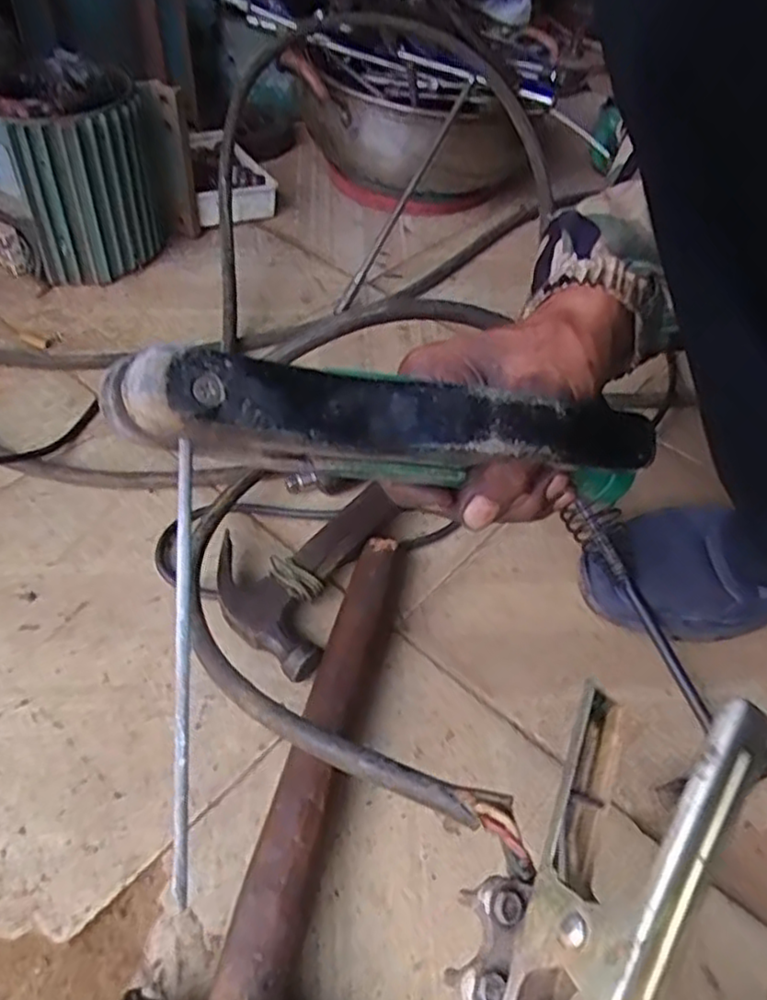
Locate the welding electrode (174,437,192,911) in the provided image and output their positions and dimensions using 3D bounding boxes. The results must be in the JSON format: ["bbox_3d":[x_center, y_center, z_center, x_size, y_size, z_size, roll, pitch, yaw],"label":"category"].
[{"bbox_3d":[-0.062,0.053,0.223,0.004,0.004,0.141,0,89,-4],"label":"welding electrode"}]

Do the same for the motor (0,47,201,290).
[{"bbox_3d":[-0.305,-0.315,0.722,0.150,0.173,0.175,20,50,13],"label":"motor"}]

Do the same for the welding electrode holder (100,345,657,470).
[{"bbox_3d":[0.014,-0.026,0.251,0.203,0.035,0.027,1,45,-25],"label":"welding electrode holder"}]

